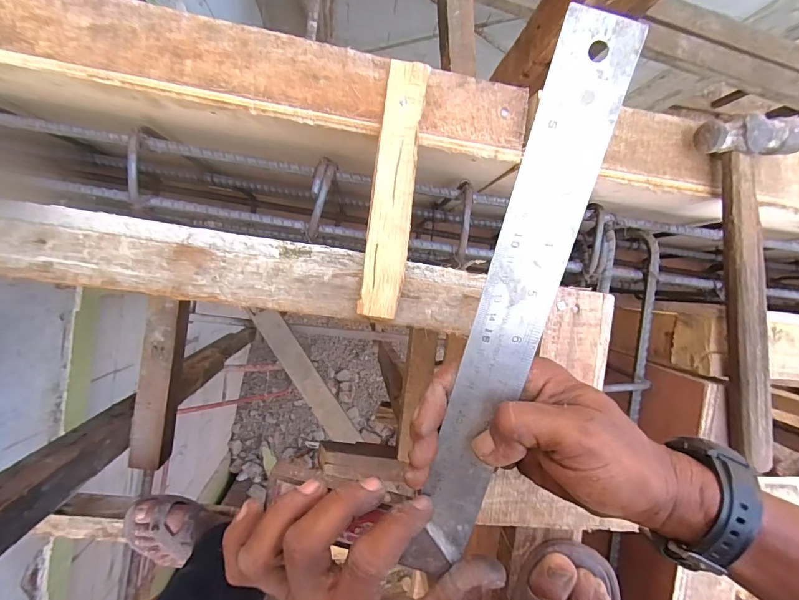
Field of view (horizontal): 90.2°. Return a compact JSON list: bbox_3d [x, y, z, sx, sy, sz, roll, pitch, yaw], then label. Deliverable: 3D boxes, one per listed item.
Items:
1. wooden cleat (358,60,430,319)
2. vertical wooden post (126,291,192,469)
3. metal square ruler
[{"bbox_3d":[-0.004,-0.088,0.320,0.035,0.013,0.201,8,92,-8],"label":"wooden cleat"},{"bbox_3d":[-0.436,0.149,0.729,0.058,0.063,0.305,8,92,-8],"label":"vertical wooden post"},{"bbox_3d":[0.054,0.018,0.203,0.037,0.005,0.289,14,104,-2],"label":"metal square ruler"}]

